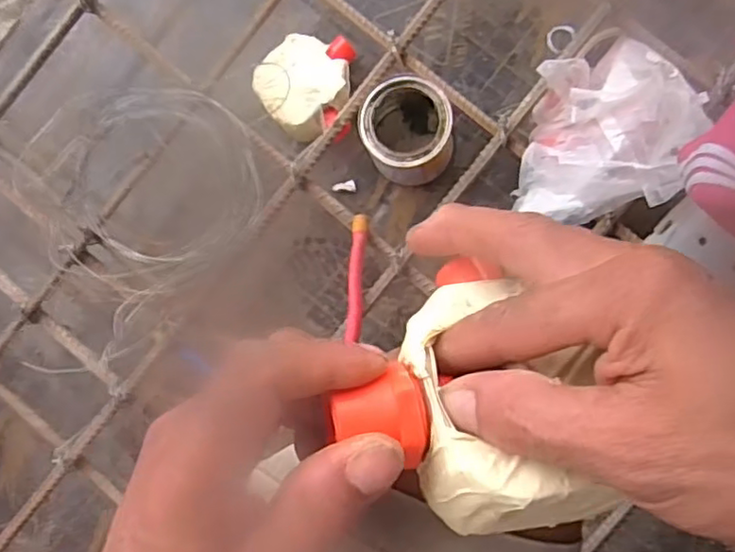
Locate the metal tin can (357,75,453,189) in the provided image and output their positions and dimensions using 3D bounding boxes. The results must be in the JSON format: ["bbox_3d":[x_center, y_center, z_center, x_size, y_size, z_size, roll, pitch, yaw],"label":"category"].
[{"bbox_3d":[0.043,-0.138,0.608,0.088,0.095,0.093,-4,87,8],"label":"metal tin can"}]

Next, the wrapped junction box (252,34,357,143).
[{"bbox_3d":[-0.064,-0.186,0.642,0.097,0.054,0.106,2,88,8],"label":"wrapped junction box"}]

